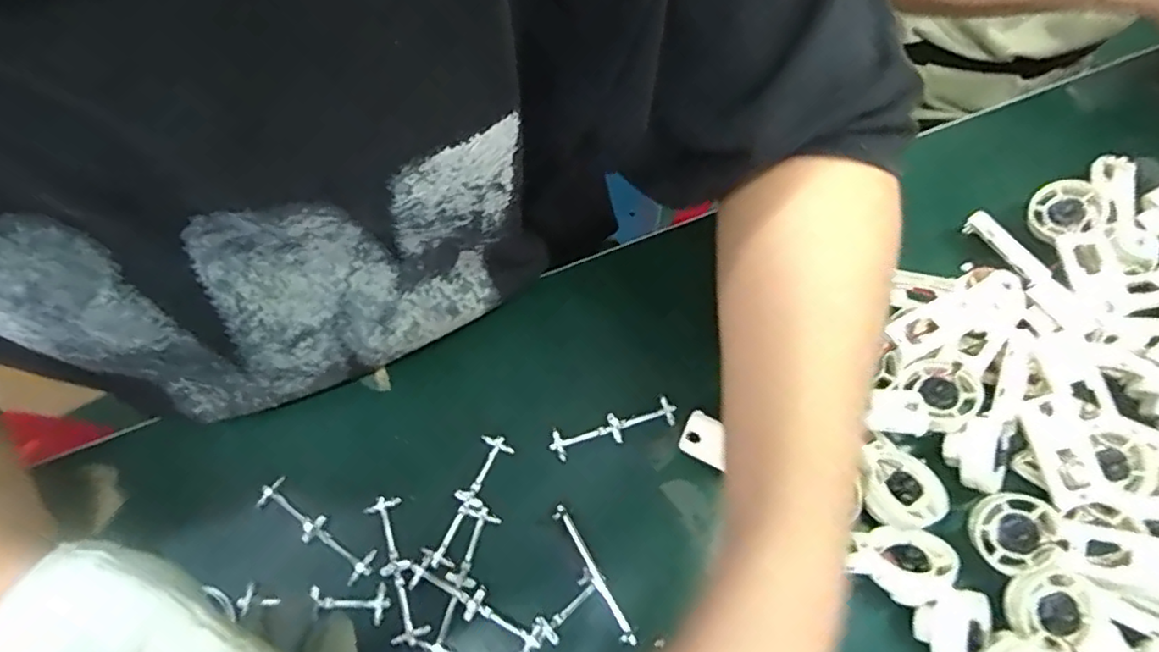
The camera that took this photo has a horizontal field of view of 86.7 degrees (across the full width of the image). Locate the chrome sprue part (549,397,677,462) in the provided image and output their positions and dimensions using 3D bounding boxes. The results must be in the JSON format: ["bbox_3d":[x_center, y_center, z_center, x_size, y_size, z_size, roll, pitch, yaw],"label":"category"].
[{"bbox_3d":[0.019,0.058,0.342,0.071,0.011,0.016,-16,69,-9],"label":"chrome sprue part"}]

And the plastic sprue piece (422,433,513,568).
[{"bbox_3d":[-0.058,0.090,0.320,0.018,0.004,0.071,25,69,8],"label":"plastic sprue piece"}]

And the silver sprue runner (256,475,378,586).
[{"bbox_3d":[-0.135,0.103,0.314,0.073,0.009,0.018,34,70,11],"label":"silver sprue runner"}]

